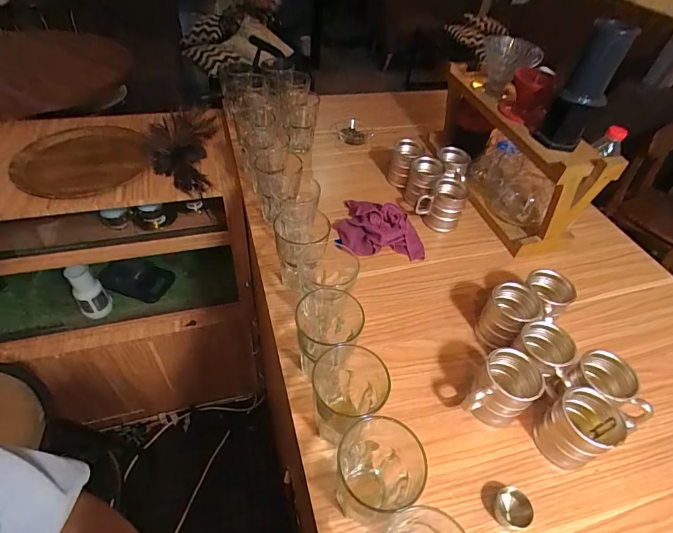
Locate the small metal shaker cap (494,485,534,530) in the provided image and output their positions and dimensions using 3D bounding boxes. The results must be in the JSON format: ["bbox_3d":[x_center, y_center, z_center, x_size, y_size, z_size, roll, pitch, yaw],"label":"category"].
[{"bbox_3d":[0.206,0.286,0.465,0.035,0.037,0.042,-11,50,-16],"label":"small metal shaker cap"}]

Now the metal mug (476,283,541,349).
[{"bbox_3d":[0.266,0.084,0.625,0.071,0.087,0.081,35,53,24],"label":"metal mug"}]

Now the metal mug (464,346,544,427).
[{"bbox_3d":[0.219,0.173,0.534,0.093,0.093,0.072,-33,58,-31],"label":"metal mug"}]

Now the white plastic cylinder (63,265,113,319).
[{"bbox_3d":[-0.698,0.080,1.113,0.077,0.183,0.081,-33,58,-31],"label":"white plastic cylinder"}]

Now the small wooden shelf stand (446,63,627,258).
[{"bbox_3d":[0.360,-0.232,0.840,0.149,0.217,0.395,-7,48,-12],"label":"small wooden shelf stand"}]

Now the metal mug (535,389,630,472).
[{"bbox_3d":[0.315,0.211,0.512,0.076,0.088,0.072,-16,51,-20],"label":"metal mug"}]

